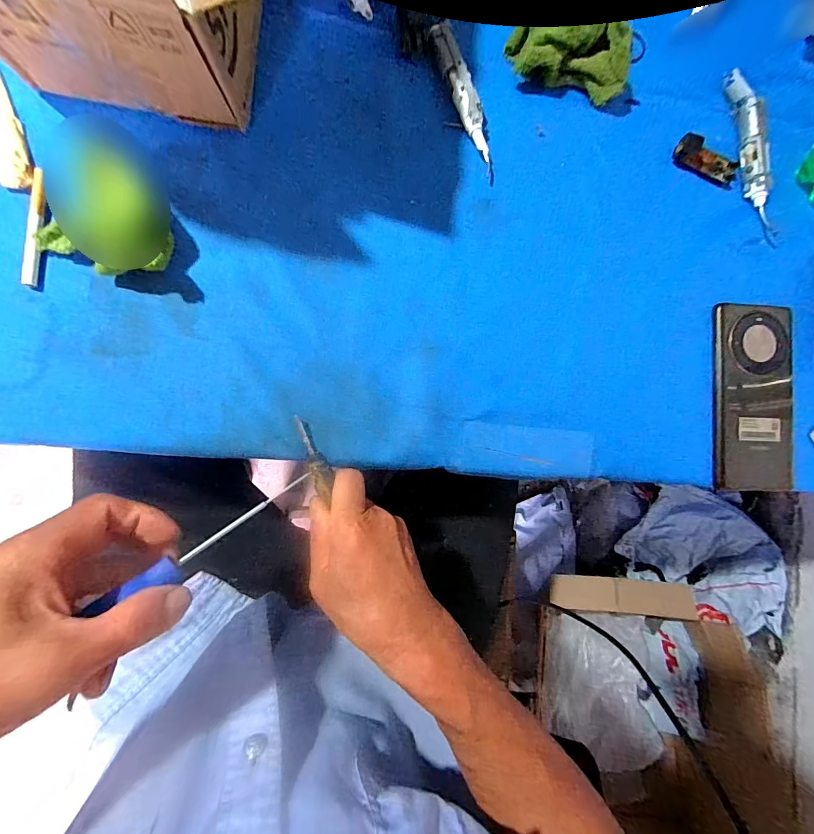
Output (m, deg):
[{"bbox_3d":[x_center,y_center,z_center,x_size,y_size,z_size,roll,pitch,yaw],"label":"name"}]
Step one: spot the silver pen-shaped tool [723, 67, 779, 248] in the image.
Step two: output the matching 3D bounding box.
[{"bbox_3d":[0.310,-0.231,0.353,0.022,0.016,0.152,-13,90,-7],"label":"silver pen-shaped tool"}]

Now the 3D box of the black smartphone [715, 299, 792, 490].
[{"bbox_3d":[0.312,-0.017,0.350,0.077,0.014,0.165,1,88,-7],"label":"black smartphone"}]

